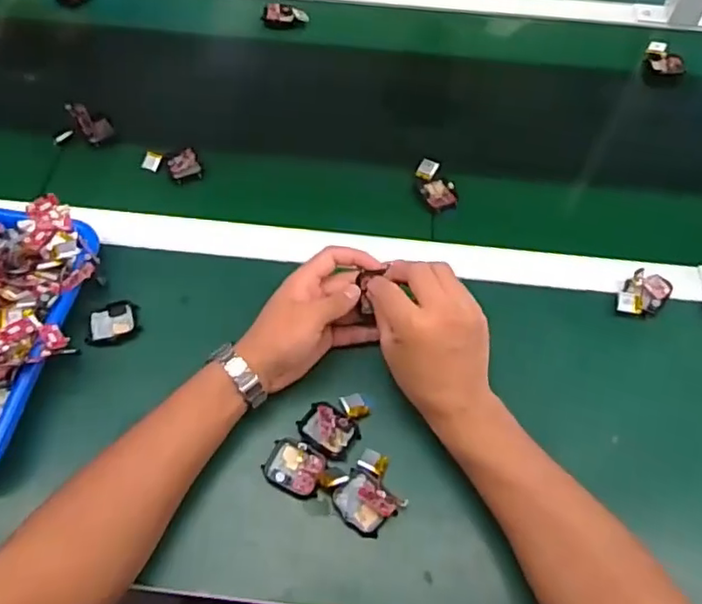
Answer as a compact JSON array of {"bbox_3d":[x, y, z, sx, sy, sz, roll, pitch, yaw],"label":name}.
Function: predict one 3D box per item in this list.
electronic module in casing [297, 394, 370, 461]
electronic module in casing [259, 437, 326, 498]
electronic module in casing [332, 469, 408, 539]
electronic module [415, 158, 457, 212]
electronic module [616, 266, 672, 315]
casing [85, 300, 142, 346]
[{"bbox_3d":[-0.012,0.098,0.500,0.047,0.018,0.056,31,63,16],"label":"electronic module in casing"},{"bbox_3d":[-0.045,0.133,0.481,0.047,0.007,0.039,22,61,12],"label":"electronic module in casing"},{"bbox_3d":[0.011,0.157,0.467,0.047,0.018,0.038,38,65,19],"label":"electronic module in casing"},{"bbox_3d":[0.092,-0.125,0.634,0.034,0.018,0.063,-12,60,-8],"label":"electronic module"},{"bbox_3d":[0.276,-0.006,0.563,0.038,0.012,0.051,33,64,17],"label":"electronic module"},{"bbox_3d":[-0.217,0.018,0.546,0.045,0.009,0.041,-6,64,-19],"label":"casing"}]

